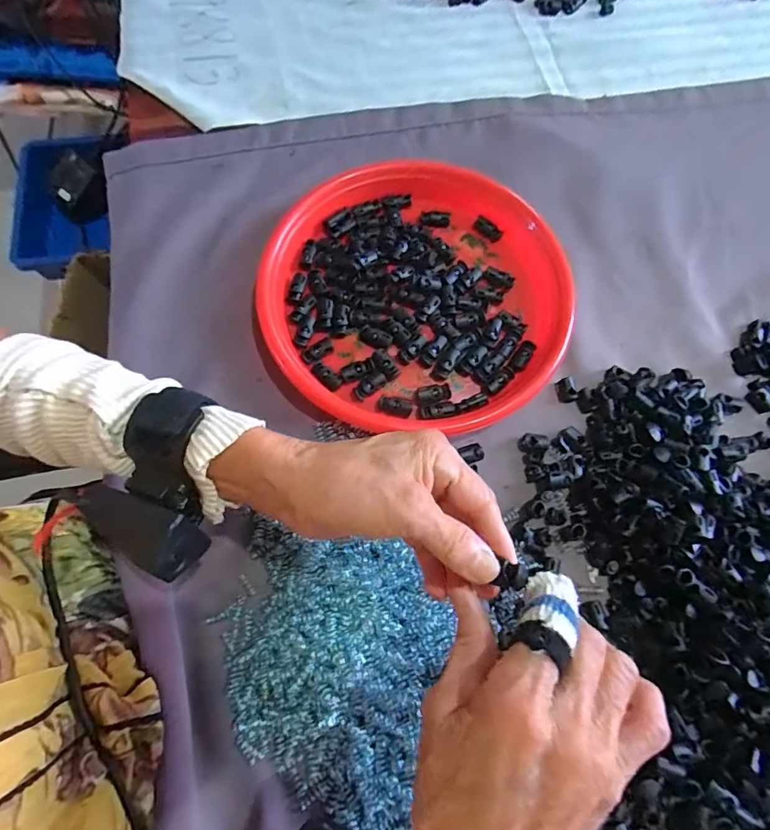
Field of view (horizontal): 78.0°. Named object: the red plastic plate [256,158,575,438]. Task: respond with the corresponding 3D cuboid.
[{"bbox_3d":[0.028,-0.105,0.404,0.246,0.032,0.240,0,72,-1],"label":"red plastic plate"}]

